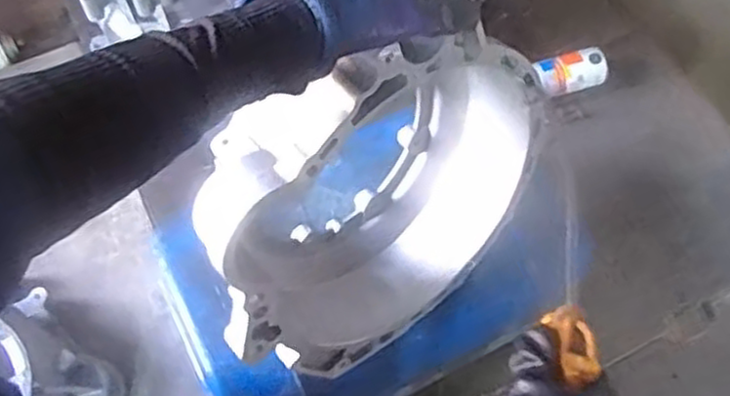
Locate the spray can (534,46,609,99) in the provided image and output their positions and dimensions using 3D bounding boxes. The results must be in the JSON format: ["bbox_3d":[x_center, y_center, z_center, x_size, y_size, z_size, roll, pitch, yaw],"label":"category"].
[{"bbox_3d":[0.330,-0.198,1.202,0.121,0.062,0.058,-13,61,-5],"label":"spray can"}]

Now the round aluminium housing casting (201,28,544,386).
[{"bbox_3d":[0.004,0.000,0.662,0.331,0.315,0.140,-38,66,-18],"label":"round aluminium housing casting"}]

